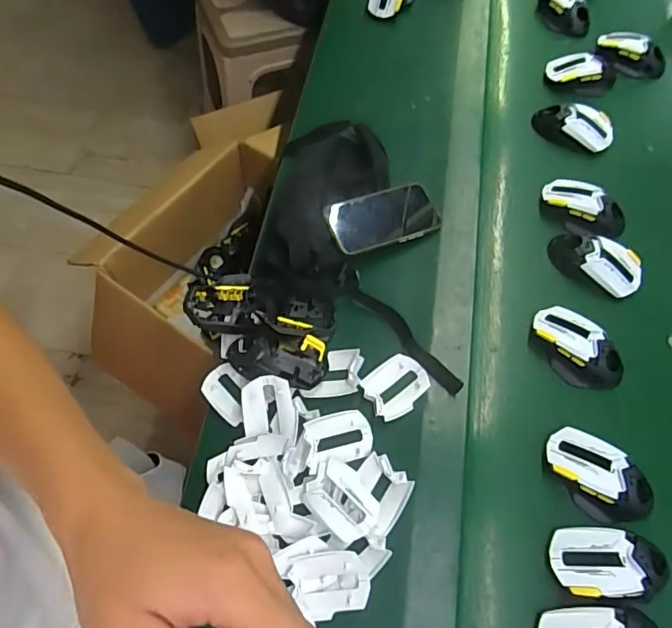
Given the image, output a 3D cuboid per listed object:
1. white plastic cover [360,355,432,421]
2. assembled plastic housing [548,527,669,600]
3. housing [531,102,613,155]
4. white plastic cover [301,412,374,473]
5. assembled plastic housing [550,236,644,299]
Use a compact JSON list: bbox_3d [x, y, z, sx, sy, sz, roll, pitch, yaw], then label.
[{"bbox_3d":[0.072,0.086,0.611,0.077,0.013,0.062,-28,66,-16],"label":"white plastic cover"},{"bbox_3d":[0.273,0.249,0.517,0.107,0.030,0.063,4,61,0],"label":"assembled plastic housing"},{"bbox_3d":[0.366,-0.289,0.796,0.117,0.056,0.049,24,64,11],"label":"housing"},{"bbox_3d":[0.002,0.140,0.578,0.079,0.020,0.052,-15,63,-10],"label":"white plastic cover"},{"bbox_3d":[0.342,-0.066,0.682,0.115,0.043,0.059,22,63,10],"label":"assembled plastic housing"}]

